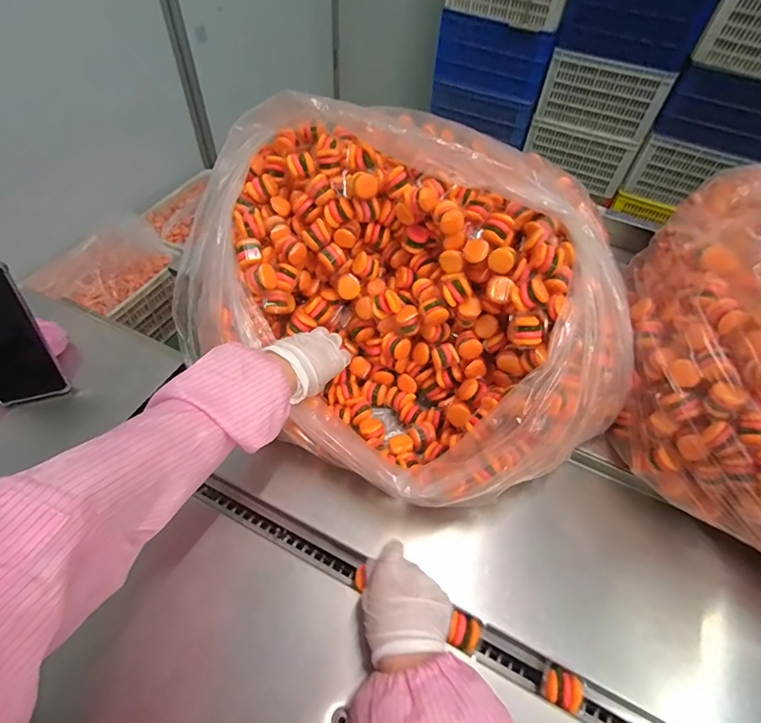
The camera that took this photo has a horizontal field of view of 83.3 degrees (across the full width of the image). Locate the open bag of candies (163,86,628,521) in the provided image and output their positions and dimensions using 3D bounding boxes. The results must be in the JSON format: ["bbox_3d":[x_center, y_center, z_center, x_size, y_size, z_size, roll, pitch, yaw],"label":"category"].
[{"bbox_3d":[0.034,-0.092,0.535,0.512,0.229,0.398,40,60,22],"label":"open bag of candies"}]

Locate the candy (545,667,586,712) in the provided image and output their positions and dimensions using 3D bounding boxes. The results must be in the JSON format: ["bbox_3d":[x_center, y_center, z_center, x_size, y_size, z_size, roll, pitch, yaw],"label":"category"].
[{"bbox_3d":[0.178,0.324,0.423,0.037,0.032,0.030,20,54,10],"label":"candy"}]

